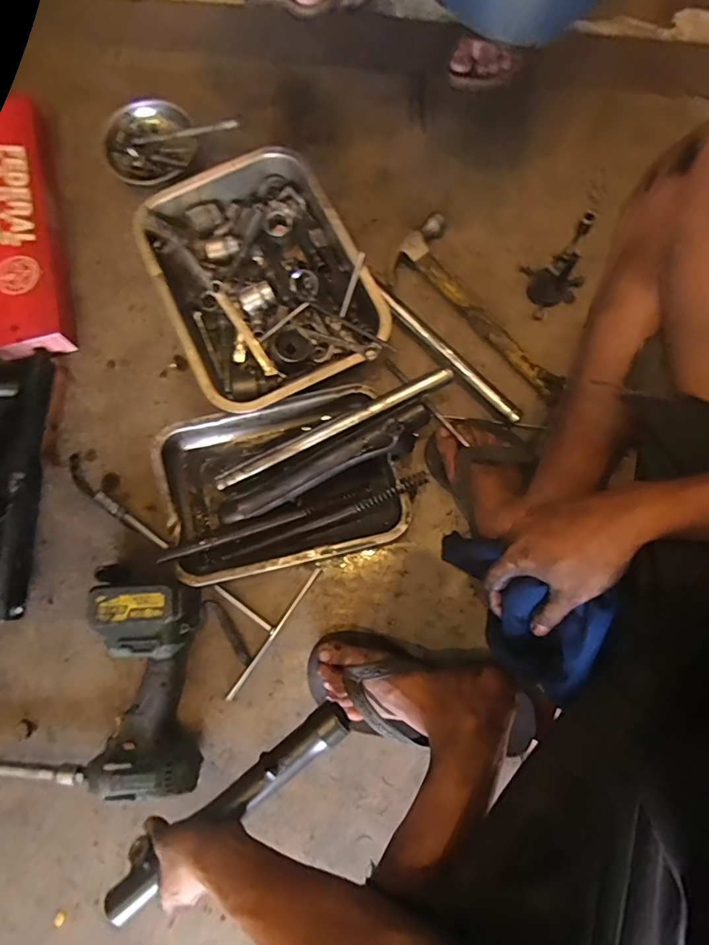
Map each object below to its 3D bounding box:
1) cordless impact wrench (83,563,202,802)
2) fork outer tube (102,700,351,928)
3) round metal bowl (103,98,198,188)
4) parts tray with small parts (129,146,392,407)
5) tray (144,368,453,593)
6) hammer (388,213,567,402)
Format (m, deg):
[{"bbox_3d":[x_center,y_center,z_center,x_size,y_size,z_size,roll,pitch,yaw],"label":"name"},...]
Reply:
[{"bbox_3d":[-0.255,0.250,0.619,0.132,0.080,0.269,-5,78,0],"label":"cordless impact wrench"},{"bbox_3d":[-0.136,0.357,0.543,0.298,0.037,0.045,-37,80,-7],"label":"fork outer tube"},{"bbox_3d":[-0.324,-0.519,0.817,0.138,0.056,0.141,0,78,1],"label":"round metal bowl"},{"bbox_3d":[-0.131,-0.272,0.727,0.272,0.073,0.367,-24,79,-4],"label":"parts tray with small parts"},{"bbox_3d":[-0.066,0.005,0.654,0.361,0.086,0.211,-12,78,-1],"label":"tray"},{"bbox_3d":[0.193,-0.246,0.728,0.314,0.025,0.112,41,82,9],"label":"hammer"}]

